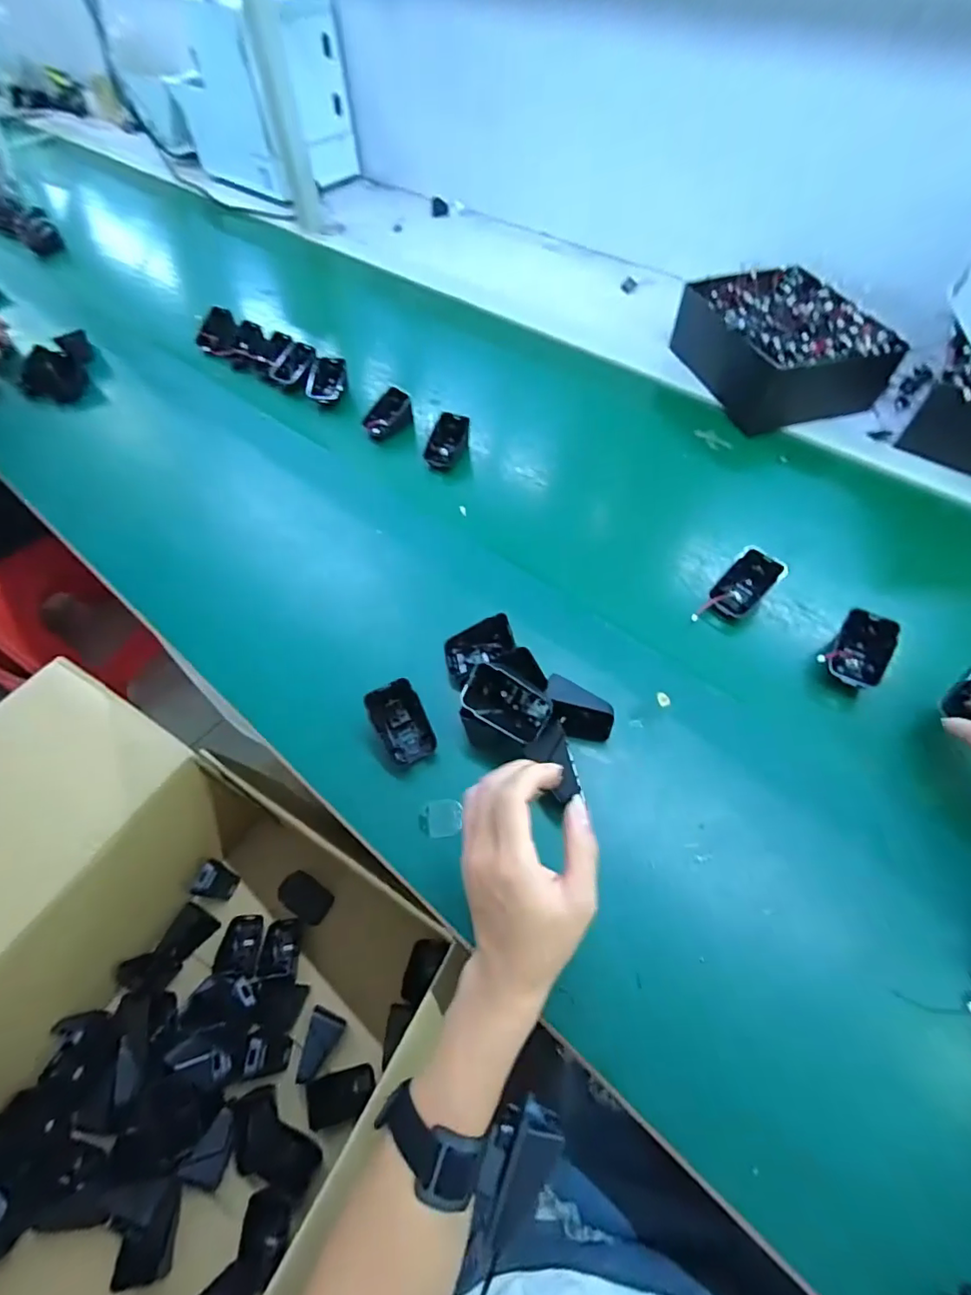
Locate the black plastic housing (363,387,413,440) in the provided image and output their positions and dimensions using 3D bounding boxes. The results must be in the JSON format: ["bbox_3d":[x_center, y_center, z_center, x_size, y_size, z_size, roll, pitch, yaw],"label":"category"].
[{"bbox_3d":[-0.130,-0.303,0.687,0.065,0.039,0.040,-35,63,-19],"label":"black plastic housing"}]

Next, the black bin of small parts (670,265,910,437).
[{"bbox_3d":[0.387,-0.403,0.705,0.178,0.095,0.214,-15,58,-8],"label":"black bin of small parts"}]

